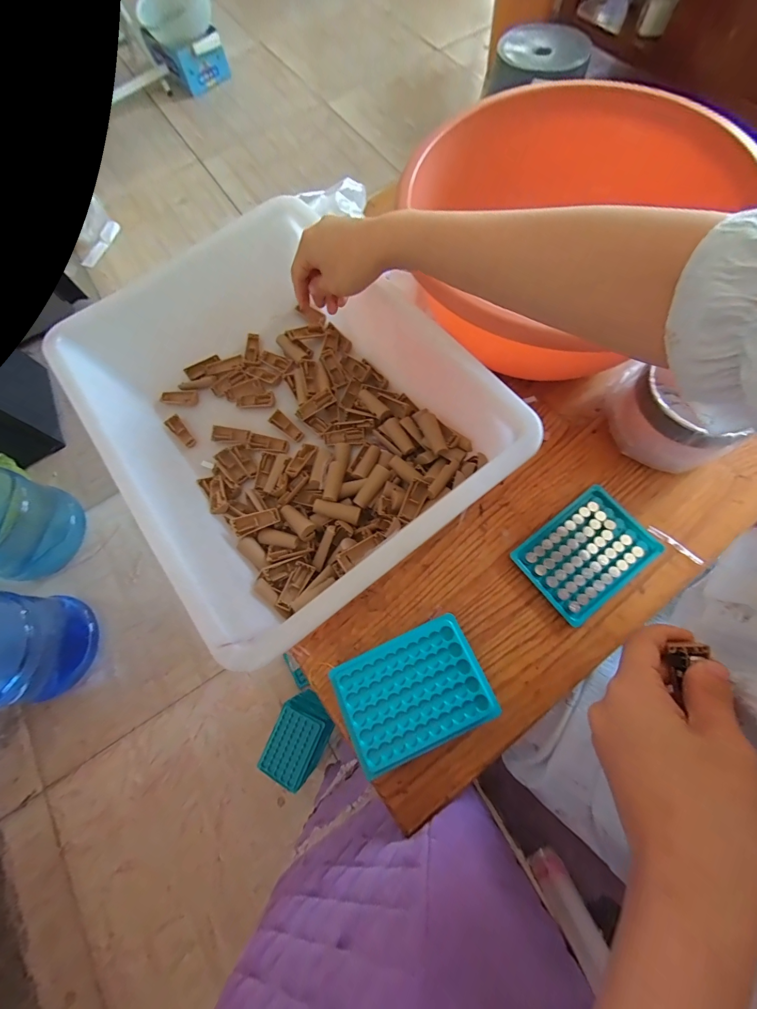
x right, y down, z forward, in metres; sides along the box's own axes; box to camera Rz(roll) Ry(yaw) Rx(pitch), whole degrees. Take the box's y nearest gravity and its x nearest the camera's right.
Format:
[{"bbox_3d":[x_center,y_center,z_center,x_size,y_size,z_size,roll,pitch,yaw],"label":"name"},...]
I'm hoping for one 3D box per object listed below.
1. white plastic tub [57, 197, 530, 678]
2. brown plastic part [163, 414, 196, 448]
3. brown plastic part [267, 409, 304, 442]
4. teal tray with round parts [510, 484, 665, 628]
[{"bbox_3d":[-0.102,-0.103,0.395,0.320,0.139,0.419,-38,76,-6],"label":"white plastic tub"},{"bbox_3d":[-0.253,-0.096,0.459,0.054,0.007,0.019,41,78,14],"label":"brown plastic part"},{"bbox_3d":[-0.115,-0.099,0.451,0.048,0.009,0.018,36,77,13],"label":"brown plastic part"},{"bbox_3d":[0.224,0.051,0.386,0.133,0.017,0.096,-37,74,-9],"label":"teal tray with round parts"}]

